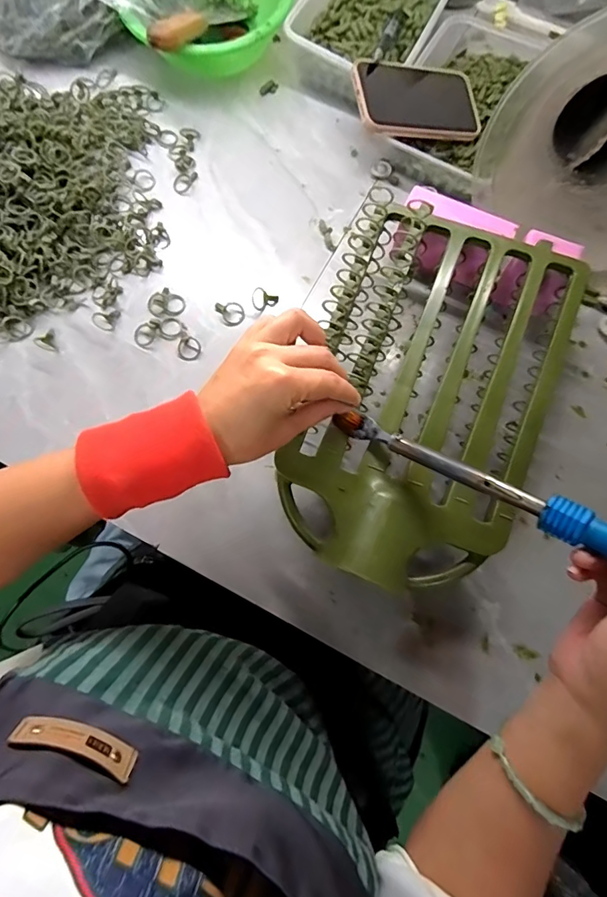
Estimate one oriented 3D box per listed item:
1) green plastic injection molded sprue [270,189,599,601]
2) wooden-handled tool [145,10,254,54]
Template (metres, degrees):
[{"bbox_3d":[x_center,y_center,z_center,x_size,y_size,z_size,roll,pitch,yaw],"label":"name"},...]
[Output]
[{"bbox_3d":[0.101,-0.050,0.394,0.207,0.050,0.327,22,75,5],"label":"green plastic injection molded sprue"},{"bbox_3d":[-0.118,-0.502,0.540,0.032,0.023,0.211,20,51,4],"label":"wooden-handled tool"}]

